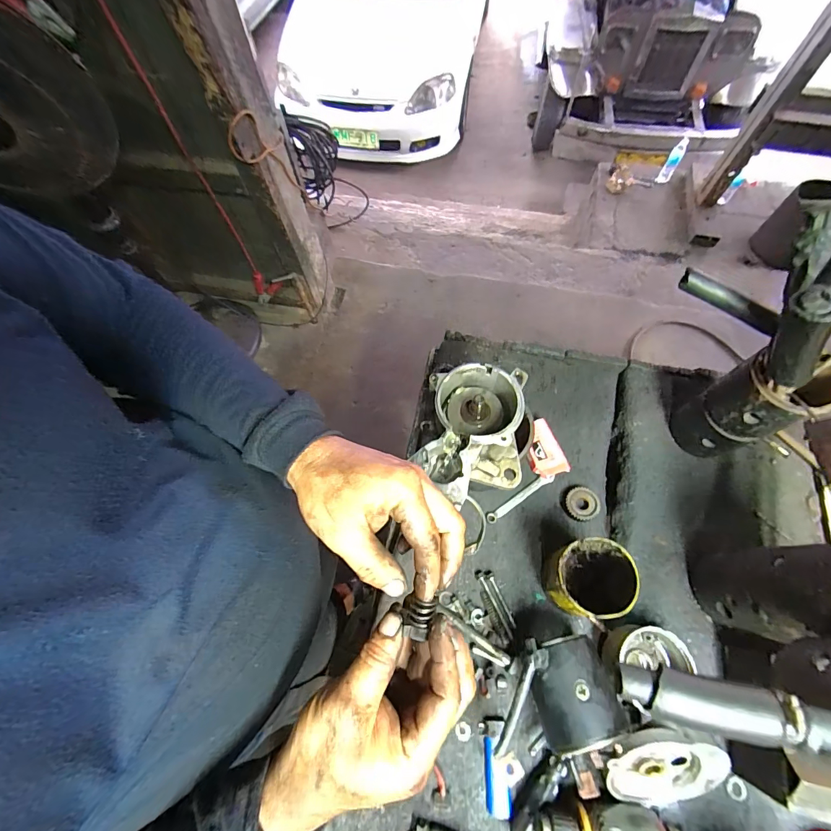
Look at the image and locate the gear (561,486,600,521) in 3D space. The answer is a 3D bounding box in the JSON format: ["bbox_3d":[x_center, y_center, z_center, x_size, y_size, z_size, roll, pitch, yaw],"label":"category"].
[{"bbox_3d":[0.221,0.117,0.519,0.040,0.022,0.045,-22,68,-8],"label":"gear"}]

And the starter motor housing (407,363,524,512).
[{"bbox_3d":[0.060,0.022,0.416,0.107,0.064,0.139,0,67,2],"label":"starter motor housing"}]

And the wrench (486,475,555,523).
[{"bbox_3d":[0.144,0.113,0.533,0.109,0.008,0.013,-32,70,-11],"label":"wrench"}]

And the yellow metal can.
[{"bbox_3d":[0.183,0.183,0.438,0.072,0.117,0.077,-1,67,2],"label":"yellow metal can"}]

